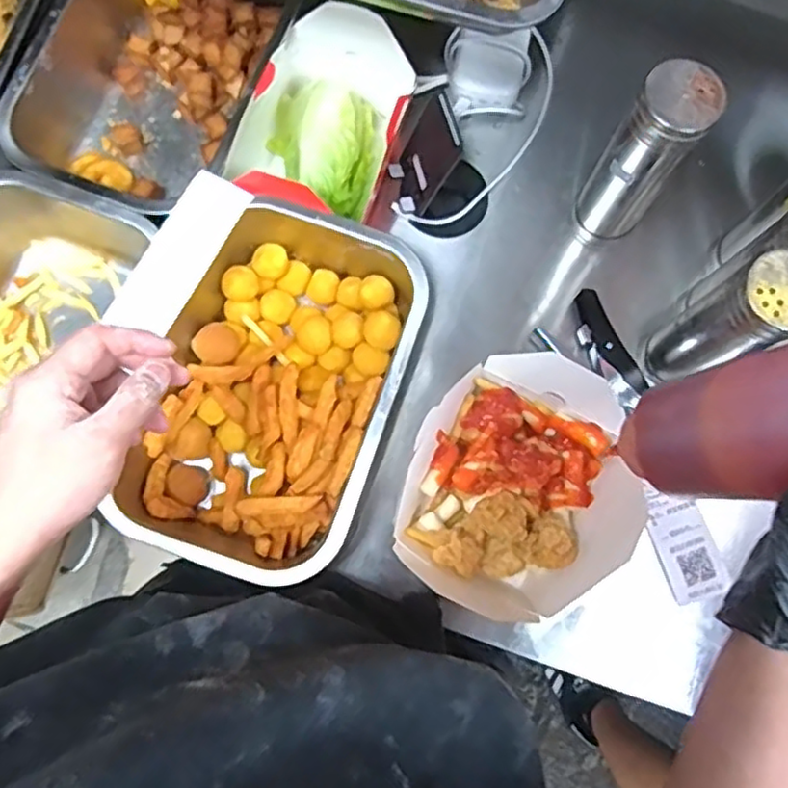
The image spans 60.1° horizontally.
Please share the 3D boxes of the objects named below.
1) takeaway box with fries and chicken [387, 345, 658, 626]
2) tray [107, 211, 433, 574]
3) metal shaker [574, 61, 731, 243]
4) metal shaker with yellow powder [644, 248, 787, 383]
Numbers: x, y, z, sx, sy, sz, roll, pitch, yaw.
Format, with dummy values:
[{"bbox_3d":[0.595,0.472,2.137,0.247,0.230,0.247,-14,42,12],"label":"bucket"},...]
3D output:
[{"bbox_3d":[0.105,0.077,0.586,0.171,0.129,0.214,23,80,3],"label":"takeaway box with fries and chicken"},{"bbox_3d":[-0.099,-0.004,0.610,0.192,0.091,0.303,19,79,2],"label":"tray"},{"bbox_3d":[0.218,-0.206,0.608,0.064,0.199,0.055,35,80,5],"label":"metal shaker"},{"bbox_3d":[0.278,-0.056,0.572,0.057,0.187,0.056,0,79,-1],"label":"metal shaker with yellow powder"}]

